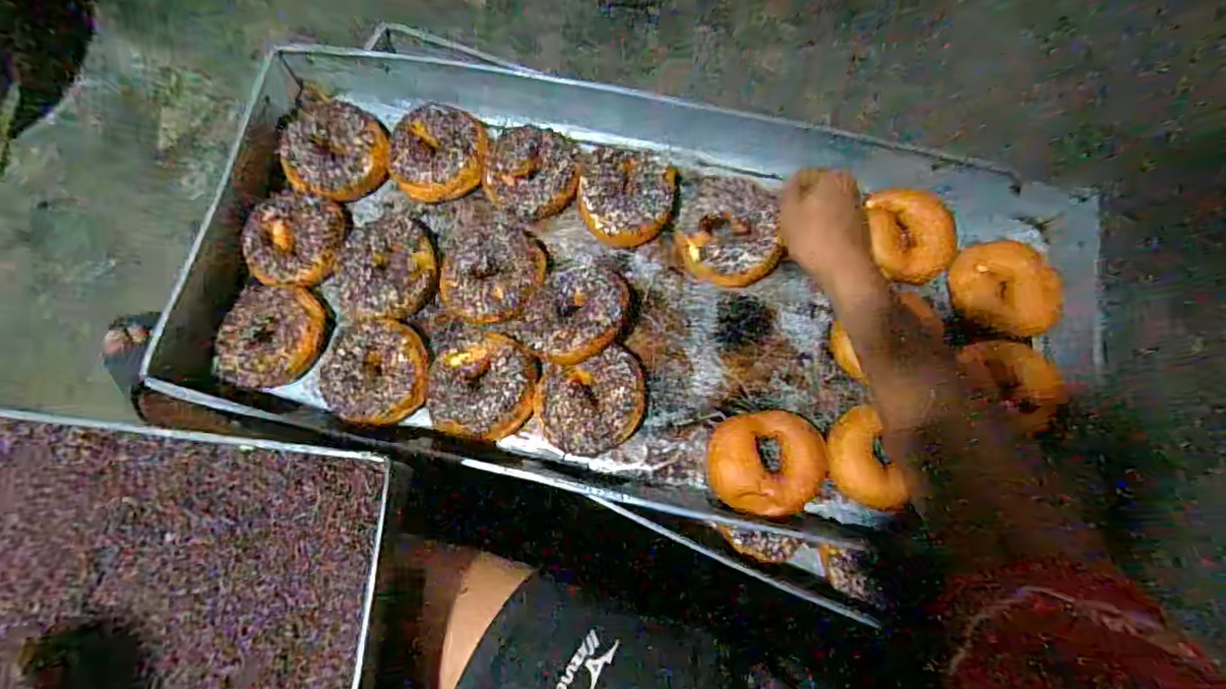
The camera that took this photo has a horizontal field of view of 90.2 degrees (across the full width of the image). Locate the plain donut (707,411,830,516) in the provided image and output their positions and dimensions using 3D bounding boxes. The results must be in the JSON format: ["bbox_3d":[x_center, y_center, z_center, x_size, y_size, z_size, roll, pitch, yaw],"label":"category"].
[{"bbox_3d":[0.142,0.107,0.555,0.104,0.036,0.089,-4,75,-1],"label":"plain donut"}]

